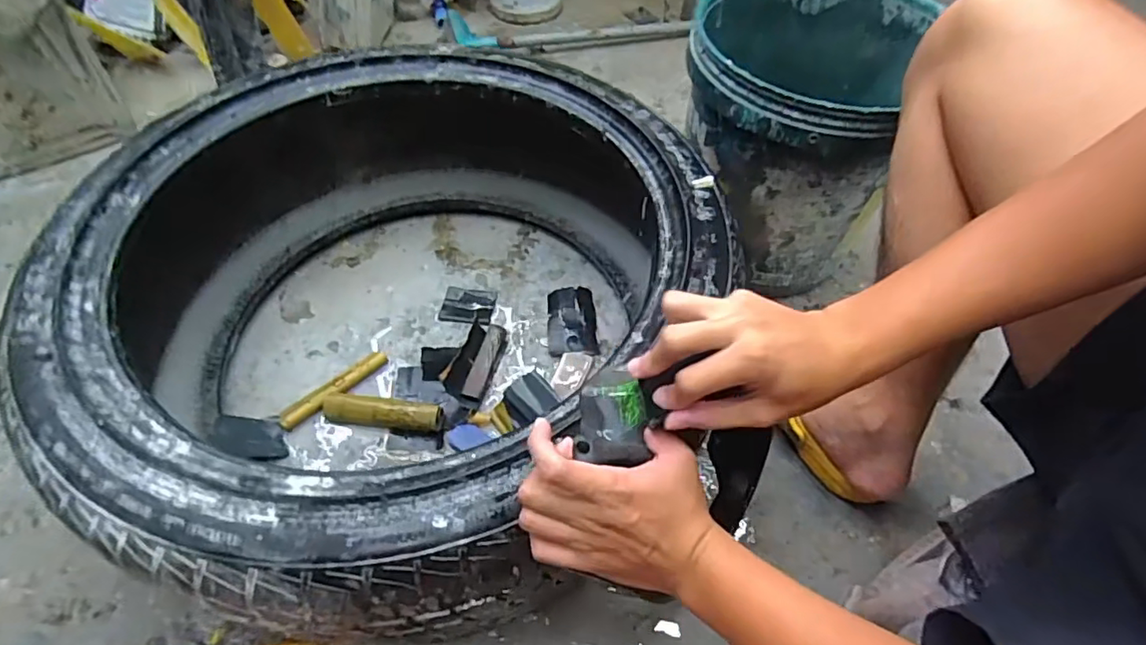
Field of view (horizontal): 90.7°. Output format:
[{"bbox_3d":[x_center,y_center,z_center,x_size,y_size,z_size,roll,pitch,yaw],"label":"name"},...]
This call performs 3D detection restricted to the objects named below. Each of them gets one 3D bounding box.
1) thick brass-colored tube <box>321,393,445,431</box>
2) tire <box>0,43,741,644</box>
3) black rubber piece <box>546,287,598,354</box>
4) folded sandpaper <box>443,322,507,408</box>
[{"bbox_3d":[-0.230,0.108,0.682,0.147,0.031,0.030,7,54,4],"label":"thick brass-colored tube"},{"bbox_3d":[-0.210,-0.068,0.659,0.698,0.238,0.637,1,54,-1],"label":"tire"},{"bbox_3d":[-0.002,-0.005,0.779,0.065,0.016,0.119,-1,54,-2],"label":"black rubber piece"},{"bbox_3d":[-0.120,0.044,0.717,0.048,0.039,0.127,14,55,8],"label":"folded sandpaper"}]

